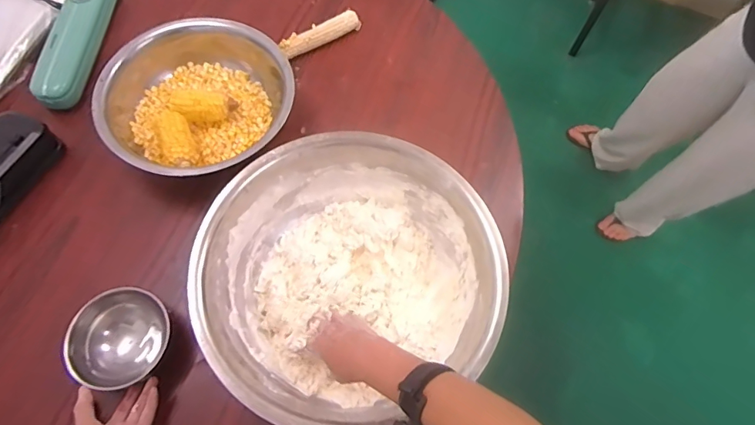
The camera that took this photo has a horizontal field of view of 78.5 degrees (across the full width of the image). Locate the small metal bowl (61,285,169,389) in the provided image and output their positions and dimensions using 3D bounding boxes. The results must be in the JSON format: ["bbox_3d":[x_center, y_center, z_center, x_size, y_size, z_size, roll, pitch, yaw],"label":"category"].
[{"bbox_3d":[-0.363,0.177,0.656,0.132,0.046,0.133,1,66,-2],"label":"small metal bowl"}]

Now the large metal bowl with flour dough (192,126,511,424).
[{"bbox_3d":[-0.040,0.090,0.685,0.405,0.116,0.398,1,66,-2],"label":"large metal bowl with flour dough"}]

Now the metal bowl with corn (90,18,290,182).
[{"bbox_3d":[-0.314,-0.189,0.820,0.319,0.095,0.305,1,66,-2],"label":"metal bowl with corn"}]

